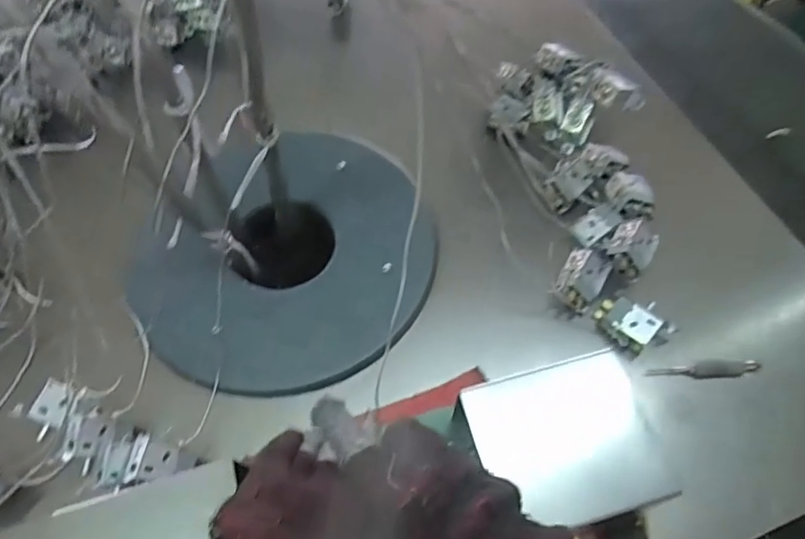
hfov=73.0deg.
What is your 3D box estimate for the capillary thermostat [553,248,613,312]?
[{"bbox_3d":[0.173,0.012,0.527,0.040,0.031,0.055,29,65,17],"label":"capillary thermostat"}]

